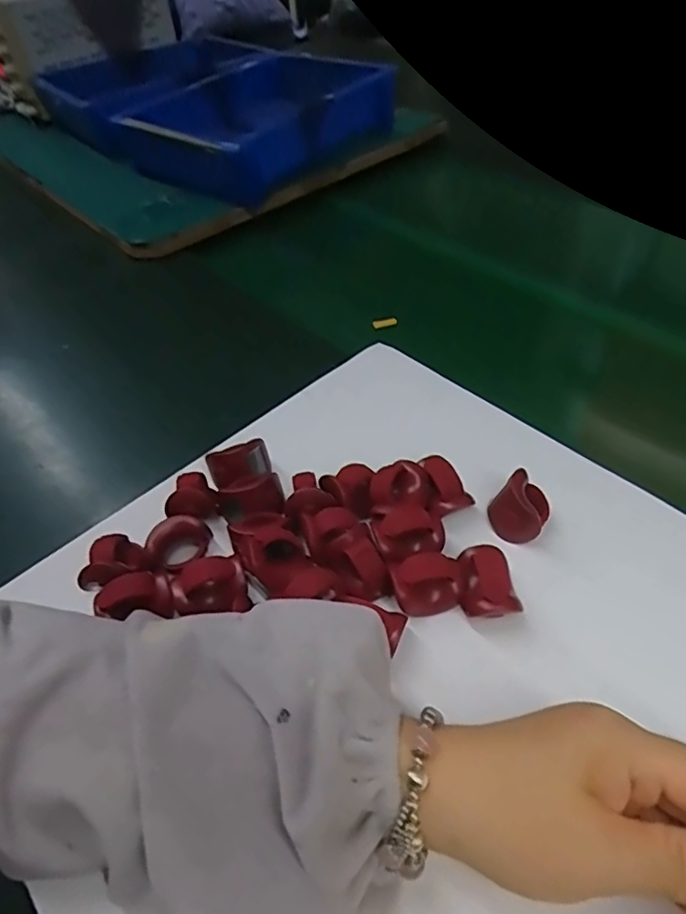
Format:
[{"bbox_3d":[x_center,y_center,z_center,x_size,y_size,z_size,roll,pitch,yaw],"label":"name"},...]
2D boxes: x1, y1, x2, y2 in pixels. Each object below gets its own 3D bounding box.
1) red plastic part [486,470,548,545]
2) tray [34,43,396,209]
[{"bbox_3d":[0.106,0.029,0.335,0.031,0.025,0.034,21,54,23],"label":"red plastic part"},{"bbox_3d":[-0.191,-0.475,0.763,0.442,0.074,0.328,28,56,27],"label":"tray"}]

